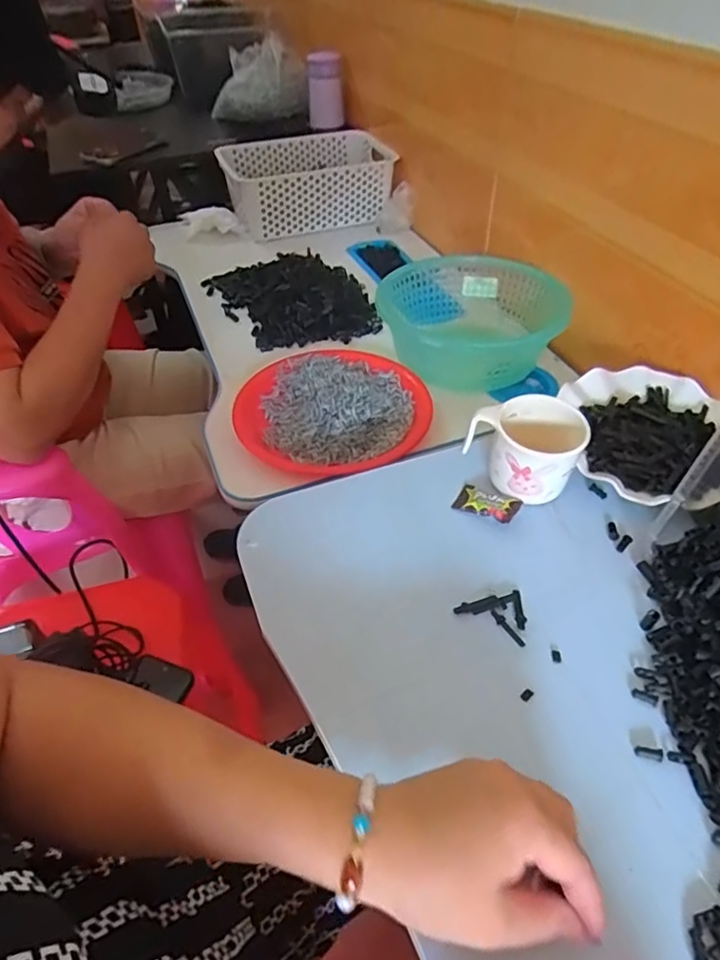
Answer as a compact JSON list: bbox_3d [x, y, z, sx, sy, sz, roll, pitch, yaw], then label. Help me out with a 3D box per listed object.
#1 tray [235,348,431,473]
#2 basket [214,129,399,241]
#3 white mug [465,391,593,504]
[{"bbox_3d":[-0.034,-0.087,0.709,0.228,0.032,0.222,-6,46,-5],"label":"tray"},{"bbox_3d":[-0.100,-0.559,1.118,0.292,0.112,0.224,-20,48,-17],"label":"basket"},{"bbox_3d":[0.142,-0.028,0.514,0.095,0.067,0.072,19,49,19],"label":"white mug"}]

